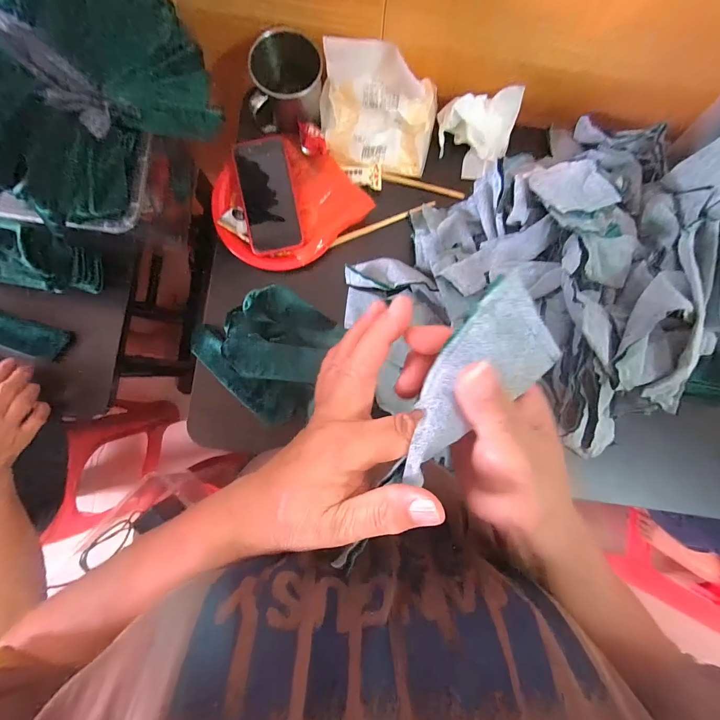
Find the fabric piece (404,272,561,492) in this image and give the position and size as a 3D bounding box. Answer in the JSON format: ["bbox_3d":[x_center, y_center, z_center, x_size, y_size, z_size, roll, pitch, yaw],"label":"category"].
[{"bbox_3d":[0.057,0.017,0.176,0.048,0.009,0.109,35,94,0],"label":"fabric piece"}]

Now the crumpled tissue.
[{"bbox_3d":[0.167,-0.304,0.462,0.114,0.057,0.086,-14,88,-2],"label":"crumpled tissue"}]

